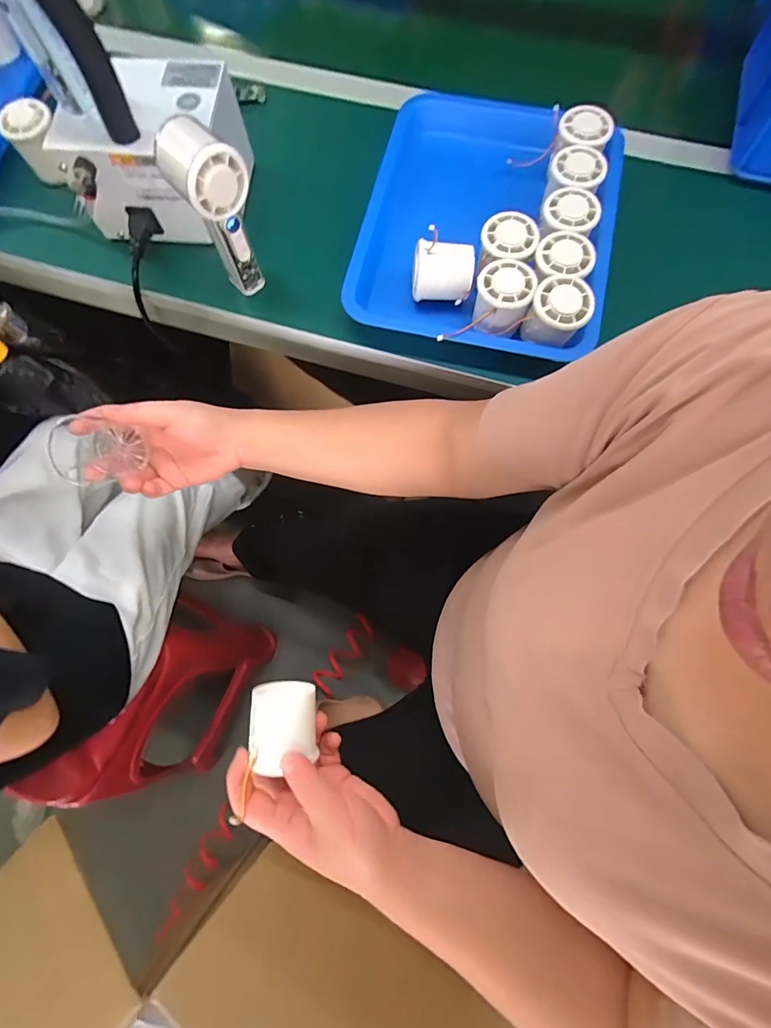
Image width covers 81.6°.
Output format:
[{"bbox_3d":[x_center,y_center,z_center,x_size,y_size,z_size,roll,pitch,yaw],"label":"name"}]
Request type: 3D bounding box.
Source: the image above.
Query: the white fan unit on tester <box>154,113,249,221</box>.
[{"bbox_3d":[-0.162,-0.306,0.391,0.056,0.050,0.070,-35,77,-9],"label":"white fan unit on tester"}]

